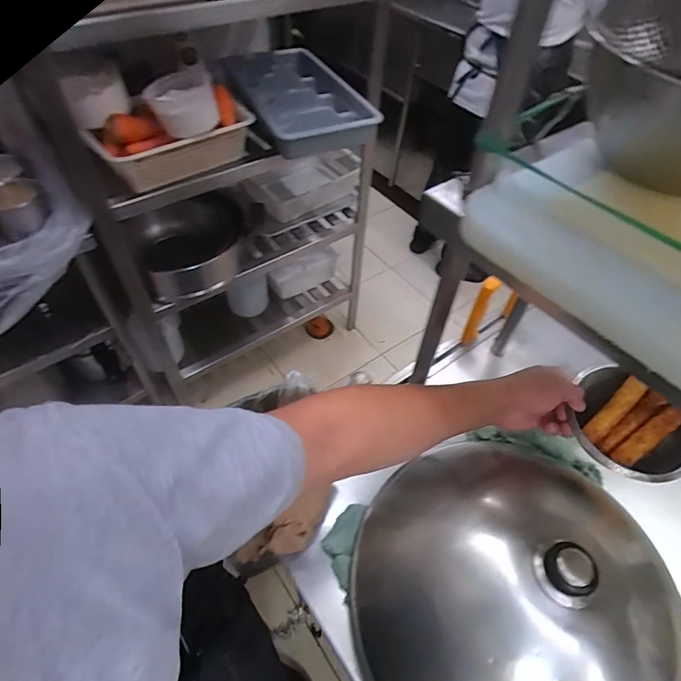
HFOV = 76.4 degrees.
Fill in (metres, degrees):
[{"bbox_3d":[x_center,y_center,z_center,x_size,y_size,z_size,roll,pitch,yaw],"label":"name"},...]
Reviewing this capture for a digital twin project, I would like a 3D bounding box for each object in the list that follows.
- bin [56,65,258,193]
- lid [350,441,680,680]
[{"bbox_3d":[-0.367,-0.473,0.939,0.322,0.186,0.155,-35,60,-27],"label":"bin"},{"bbox_3d":[0.201,0.292,0.480,0.378,0.183,0.355,1,51,-2],"label":"lid"}]

